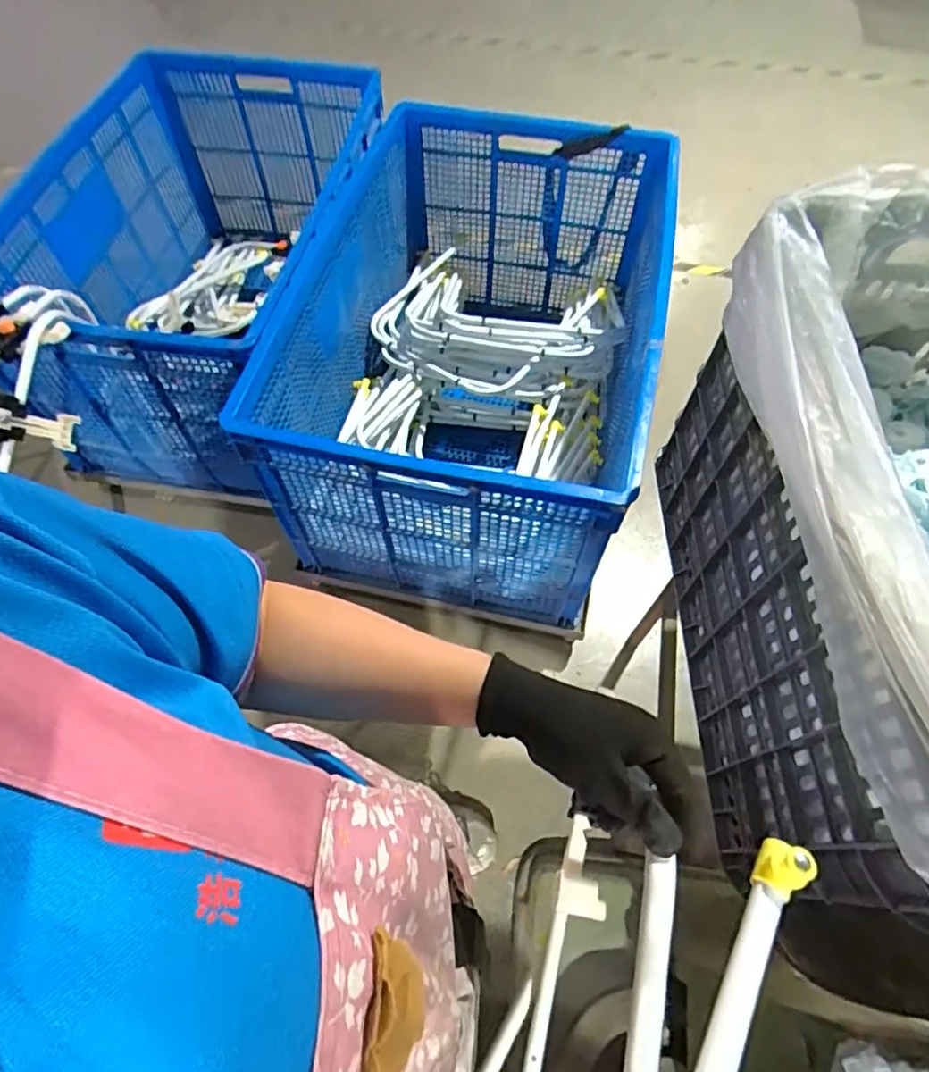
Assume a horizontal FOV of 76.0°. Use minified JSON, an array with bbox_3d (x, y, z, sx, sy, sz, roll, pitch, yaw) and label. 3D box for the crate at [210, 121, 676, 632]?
[{"bbox_3d":[0.037,-0.440,1.411,0.727,0.584,1.079,12,62,7],"label":"crate"}]

